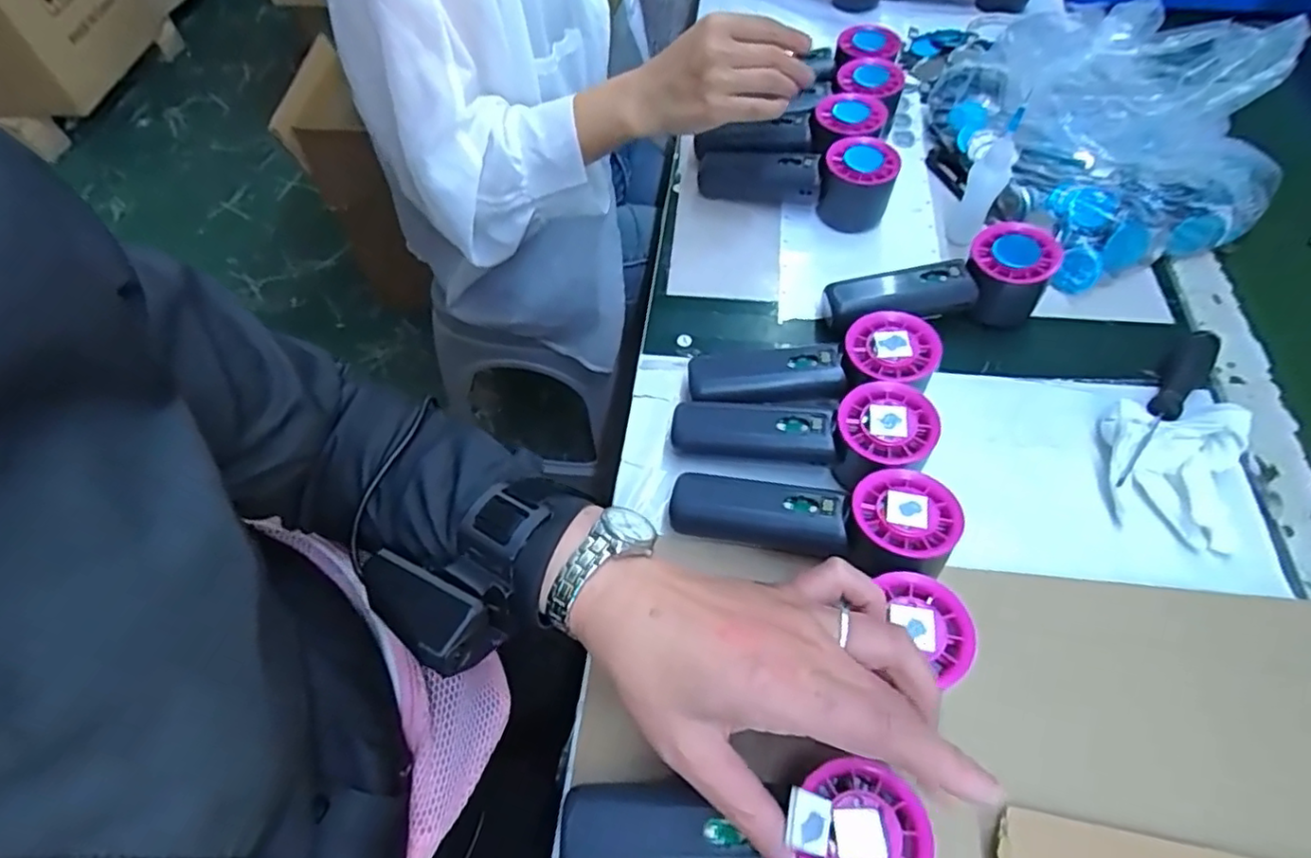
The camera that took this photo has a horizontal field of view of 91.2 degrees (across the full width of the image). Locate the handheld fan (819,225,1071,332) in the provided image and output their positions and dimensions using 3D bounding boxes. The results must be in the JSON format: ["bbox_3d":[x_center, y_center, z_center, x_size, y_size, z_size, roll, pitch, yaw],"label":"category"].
[{"bbox_3d":[0.206,-0.096,0.460,0.150,0.055,0.055,-12,58,-6],"label":"handheld fan"}]

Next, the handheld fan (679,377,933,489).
[{"bbox_3d":[0.091,0.006,0.408,0.155,0.046,0.052,0,57,16],"label":"handheld fan"}]

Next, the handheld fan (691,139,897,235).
[{"bbox_3d":[0.114,-0.210,0.536,0.157,0.054,0.051,13,59,10],"label":"handheld fan"}]

